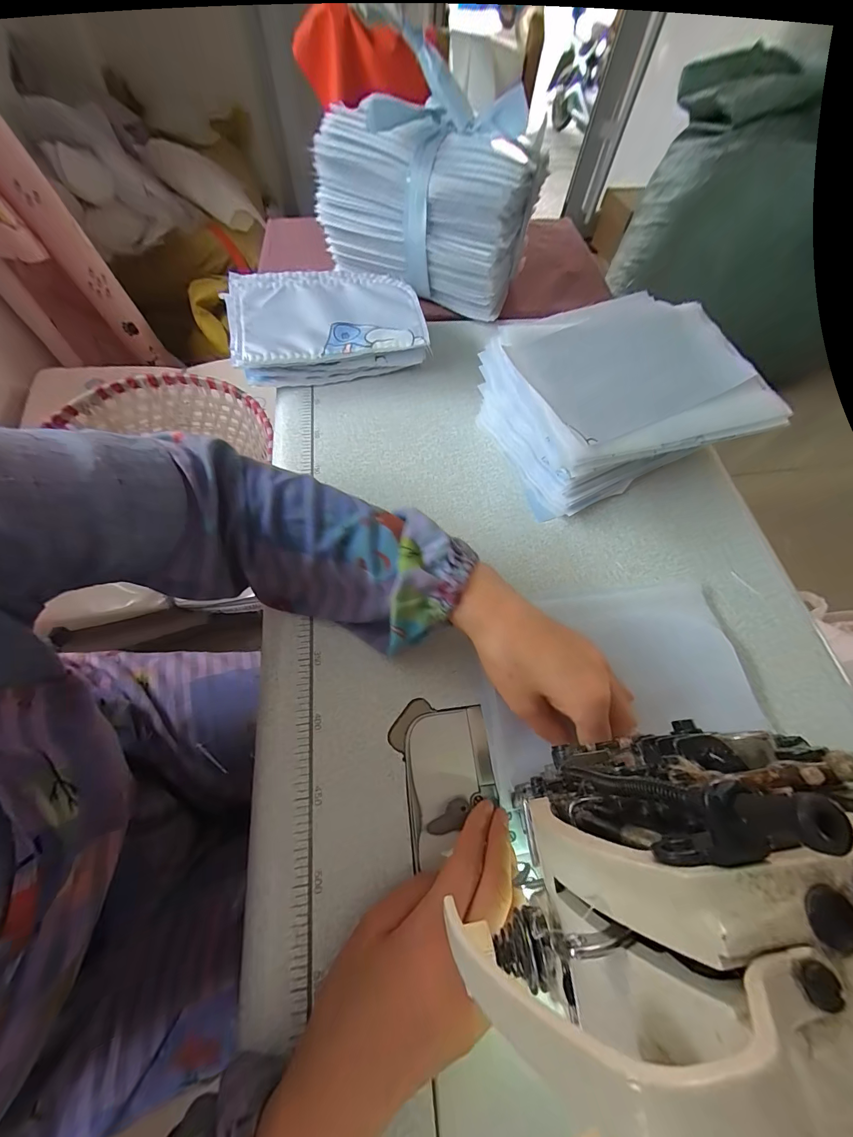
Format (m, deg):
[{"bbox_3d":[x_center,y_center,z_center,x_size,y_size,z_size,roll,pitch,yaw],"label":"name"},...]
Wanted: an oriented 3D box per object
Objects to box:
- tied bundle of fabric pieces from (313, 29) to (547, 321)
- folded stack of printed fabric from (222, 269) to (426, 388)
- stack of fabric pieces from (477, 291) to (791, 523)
[{"bbox_3d":[0.000,-0.442,0.461,0.237,0.184,0.129,25,66,9],"label":"tied bundle of fabric pieces"},{"bbox_3d":[-0.118,-0.286,0.448,0.218,0.064,0.135,-6,65,-6],"label":"folded stack of printed fabric"},{"bbox_3d":[0.194,-0.177,0.392,0.234,0.102,0.192,-15,66,-10],"label":"stack of fabric pieces"}]

